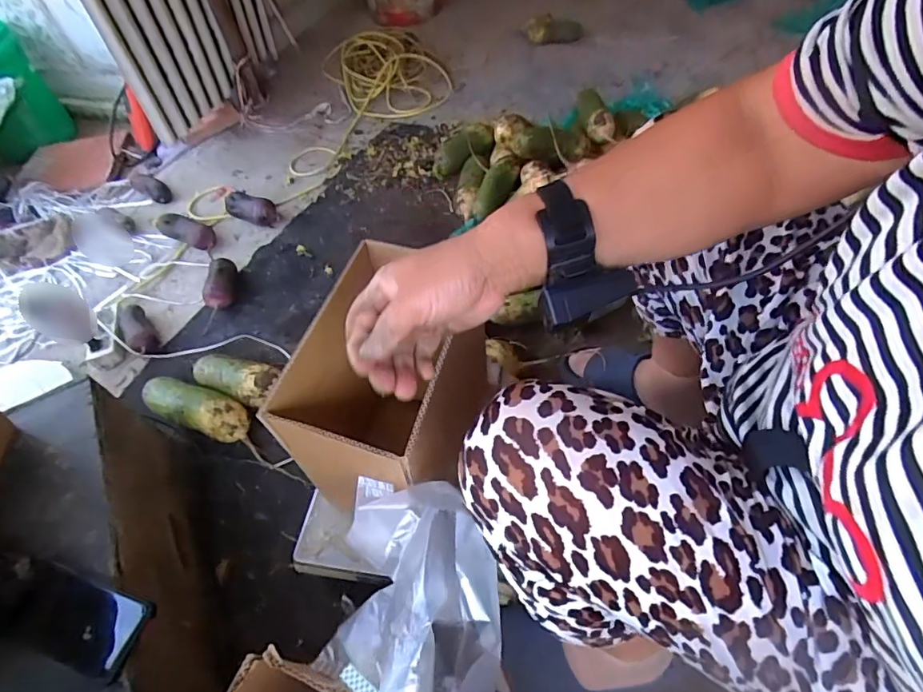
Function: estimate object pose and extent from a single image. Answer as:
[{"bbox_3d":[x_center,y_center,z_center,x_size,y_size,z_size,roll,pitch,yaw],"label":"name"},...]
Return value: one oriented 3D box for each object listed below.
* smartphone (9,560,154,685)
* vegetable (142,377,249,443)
[{"bbox_3d":[-0.414,0.292,0.551,0.168,0.014,0.075,10,61,17],"label":"smartphone"},{"bbox_3d":[-0.469,0.110,0.910,0.208,0.067,0.073,16,55,15],"label":"vegetable"}]

